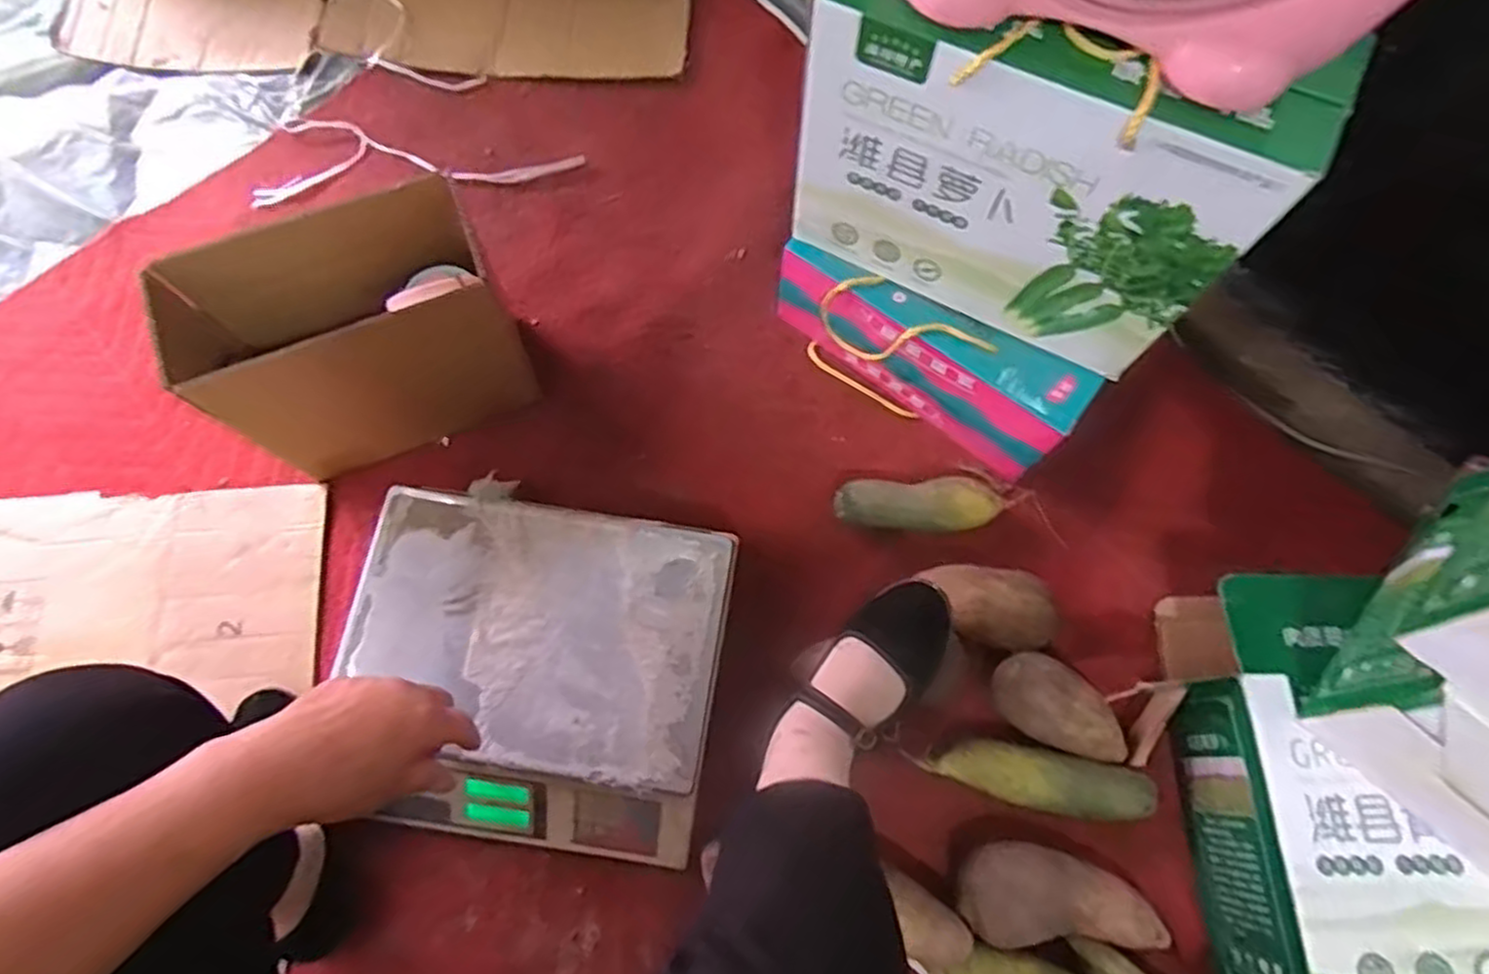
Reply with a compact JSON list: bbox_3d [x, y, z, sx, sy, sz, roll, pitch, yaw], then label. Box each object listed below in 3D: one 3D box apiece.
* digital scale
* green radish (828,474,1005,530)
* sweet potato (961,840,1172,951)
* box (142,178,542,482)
[{"bbox_3d":[-0.196,0.176,0.708,0.329,0.093,0.307,9,72,3],"label":"digital scale"},{"bbox_3d":[0.182,0.022,0.789,0.167,0.050,0.060,-6,72,-2],"label":"green radish"},{"bbox_3d":[0.286,0.368,0.677,0.184,0.065,0.081,1,72,1],"label":"sweet potato"},{"bbox_3d":[-0.373,-0.135,0.740,0.277,0.241,0.133,-24,73,-7],"label":"box"}]

